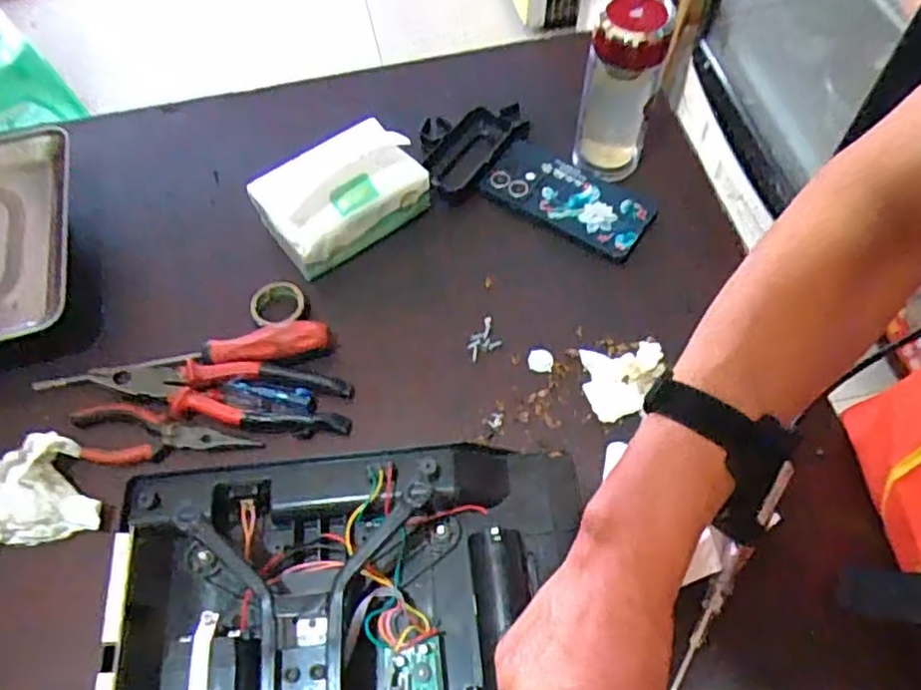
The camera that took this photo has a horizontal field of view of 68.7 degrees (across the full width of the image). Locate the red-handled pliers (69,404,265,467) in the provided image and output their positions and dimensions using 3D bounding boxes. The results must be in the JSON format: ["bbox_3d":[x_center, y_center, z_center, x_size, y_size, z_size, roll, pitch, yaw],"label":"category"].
[{"bbox_3d":[-0.243,0.076,0.545,0.156,0.016,0.047,5,61,4],"label":"red-handled pliers"}]

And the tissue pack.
[{"bbox_3d":[-0.112,-0.142,0.623,0.143,0.059,0.091,-35,66,-15],"label":"tissue pack"}]

